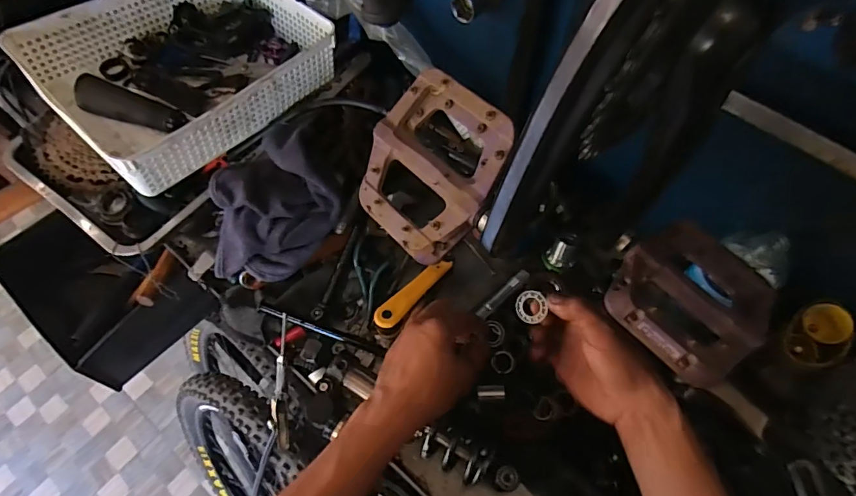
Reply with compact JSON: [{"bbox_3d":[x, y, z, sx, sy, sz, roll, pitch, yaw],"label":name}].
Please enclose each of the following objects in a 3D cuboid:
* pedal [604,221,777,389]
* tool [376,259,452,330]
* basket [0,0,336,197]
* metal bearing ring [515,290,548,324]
[{"bbox_3d":[0.185,0.033,0.327,0.113,0.026,0.095,-39,67,-19],"label":"pedal"},{"bbox_3d":[-0.017,0.052,0.576,0.028,0.018,0.120,38,68,20],"label":"tool"},{"bbox_3d":[-0.307,-0.249,0.616,0.259,0.100,0.319,38,68,20],"label":"basket"},{"bbox_3d":[0.096,0.055,0.437,0.030,0.004,0.030,-4,83,29],"label":"metal bearing ring"}]

